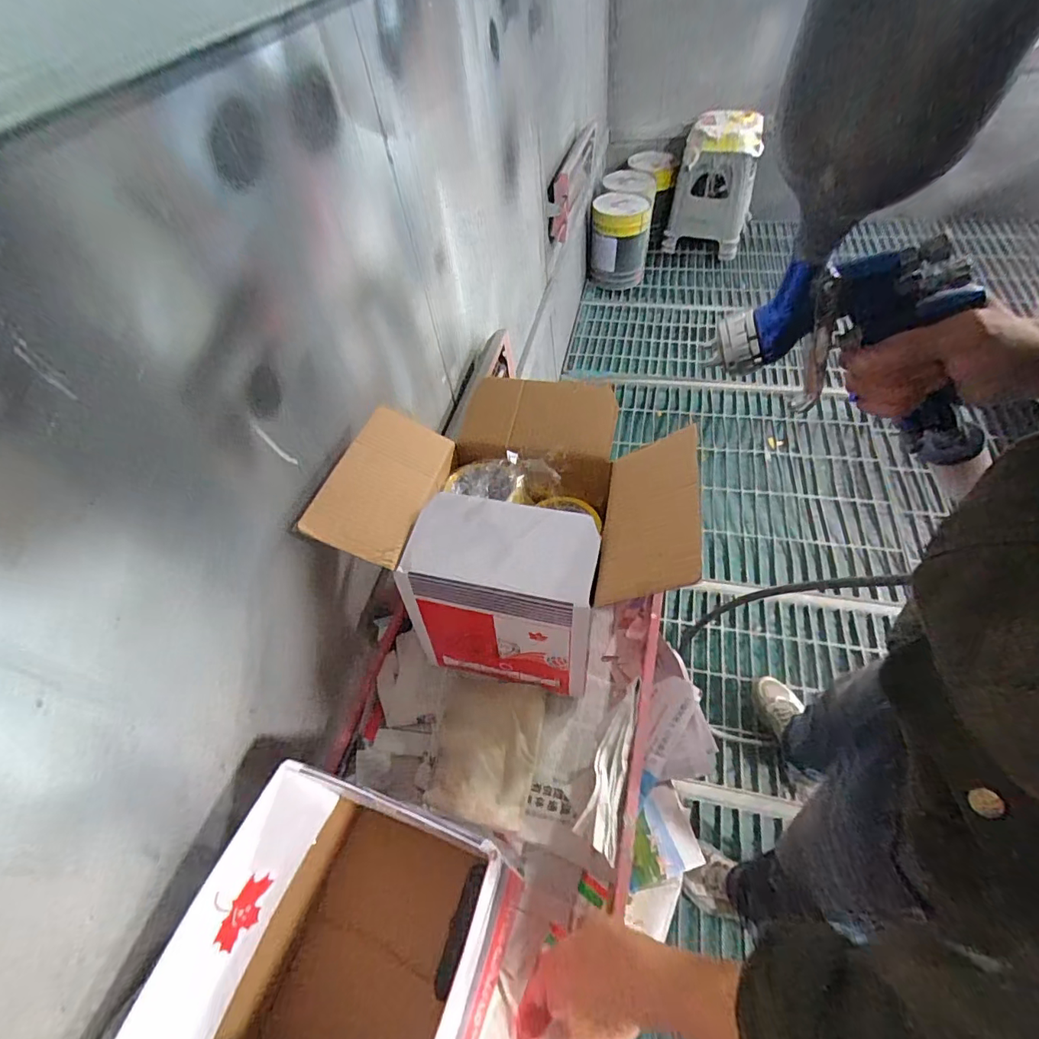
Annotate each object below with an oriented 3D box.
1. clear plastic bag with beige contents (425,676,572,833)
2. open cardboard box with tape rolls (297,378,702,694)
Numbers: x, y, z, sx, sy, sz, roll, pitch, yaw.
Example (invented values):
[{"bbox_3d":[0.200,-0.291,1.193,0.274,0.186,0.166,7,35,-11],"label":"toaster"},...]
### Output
[{"bbox_3d":[-0.021,0.269,0.587,0.167,0.032,0.151,3,53,10],"label":"clear plastic bag with beige contents"},{"bbox_3d":[0.000,-0.011,0.623,0.377,0.212,0.350,5,54,12],"label":"open cardboard box with tape rolls"}]

